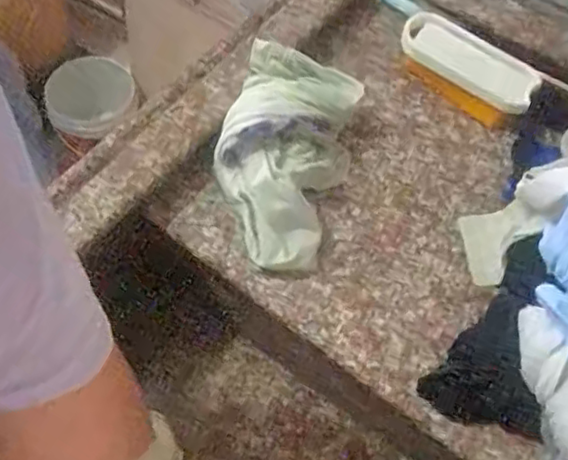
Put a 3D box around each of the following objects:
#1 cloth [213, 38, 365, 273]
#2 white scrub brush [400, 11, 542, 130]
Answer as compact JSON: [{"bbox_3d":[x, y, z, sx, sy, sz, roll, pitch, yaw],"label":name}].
[{"bbox_3d":[-0.001,-0.066,0.586,0.103,0.082,0.191,15,60,6],"label":"cloth"},{"bbox_3d":[0.186,-0.165,0.681,0.142,0.045,0.065,30,62,14],"label":"white scrub brush"}]

